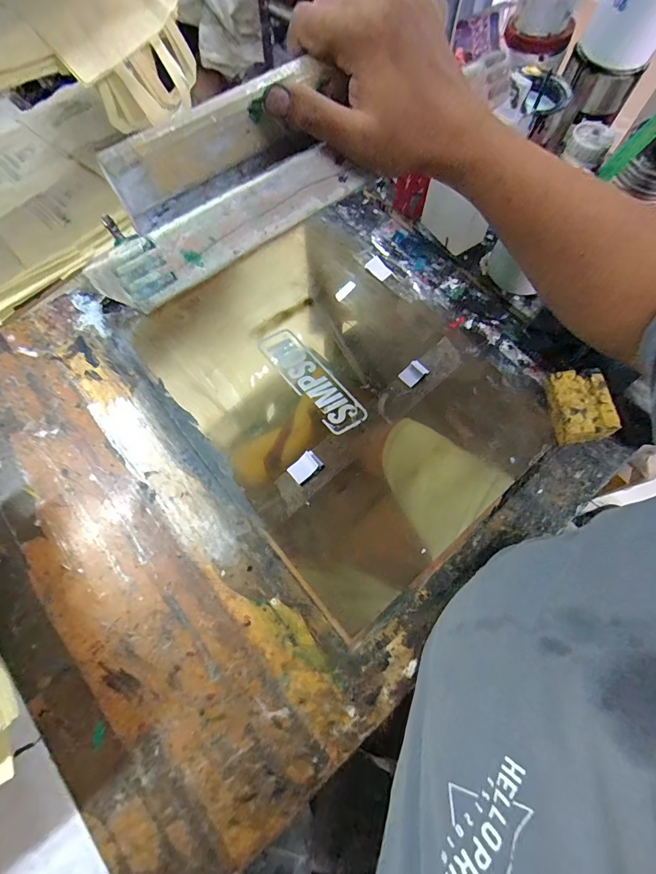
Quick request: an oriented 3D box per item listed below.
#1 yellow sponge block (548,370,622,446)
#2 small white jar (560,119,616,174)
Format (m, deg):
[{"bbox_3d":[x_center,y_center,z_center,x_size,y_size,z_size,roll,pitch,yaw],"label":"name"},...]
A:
[{"bbox_3d":[0.340,-0.040,0.535,0.075,0.038,0.095,-7,69,-3],"label":"yellow sponge block"},{"bbox_3d":[0.401,-0.449,0.608,0.060,0.057,0.060,30,71,10],"label":"small white jar"}]

